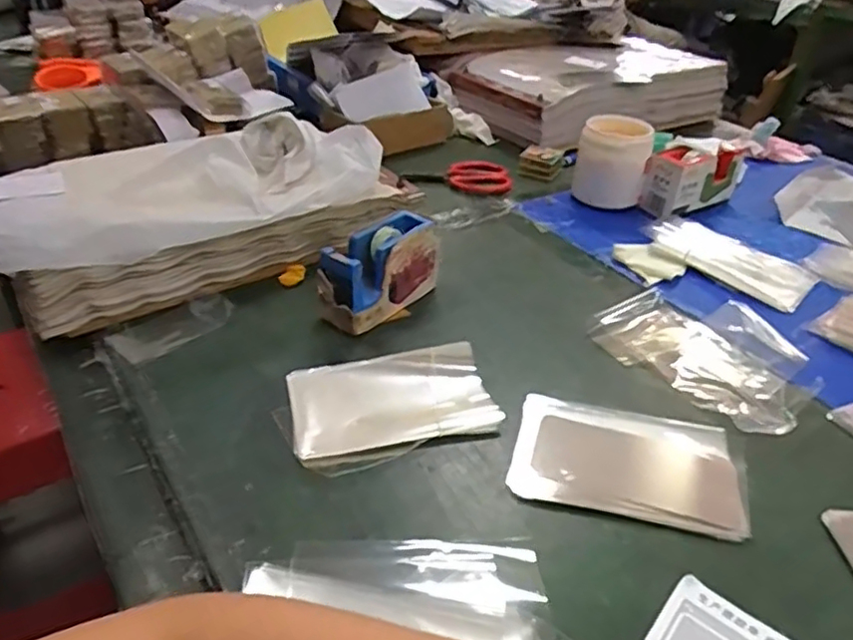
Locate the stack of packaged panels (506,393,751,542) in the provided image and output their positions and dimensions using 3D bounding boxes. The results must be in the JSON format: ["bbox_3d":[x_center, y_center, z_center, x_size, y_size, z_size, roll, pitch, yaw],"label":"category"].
[{"bbox_3d":[0.160,0.108,0.525,0.173,0.016,0.120,9,36,10],"label":"stack of packaged panels"}]

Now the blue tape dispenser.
[{"bbox_3d":[-0.046,-0.052,0.680,0.058,0.080,0.142,23,40,27],"label":"blue tape dispenser"}]

